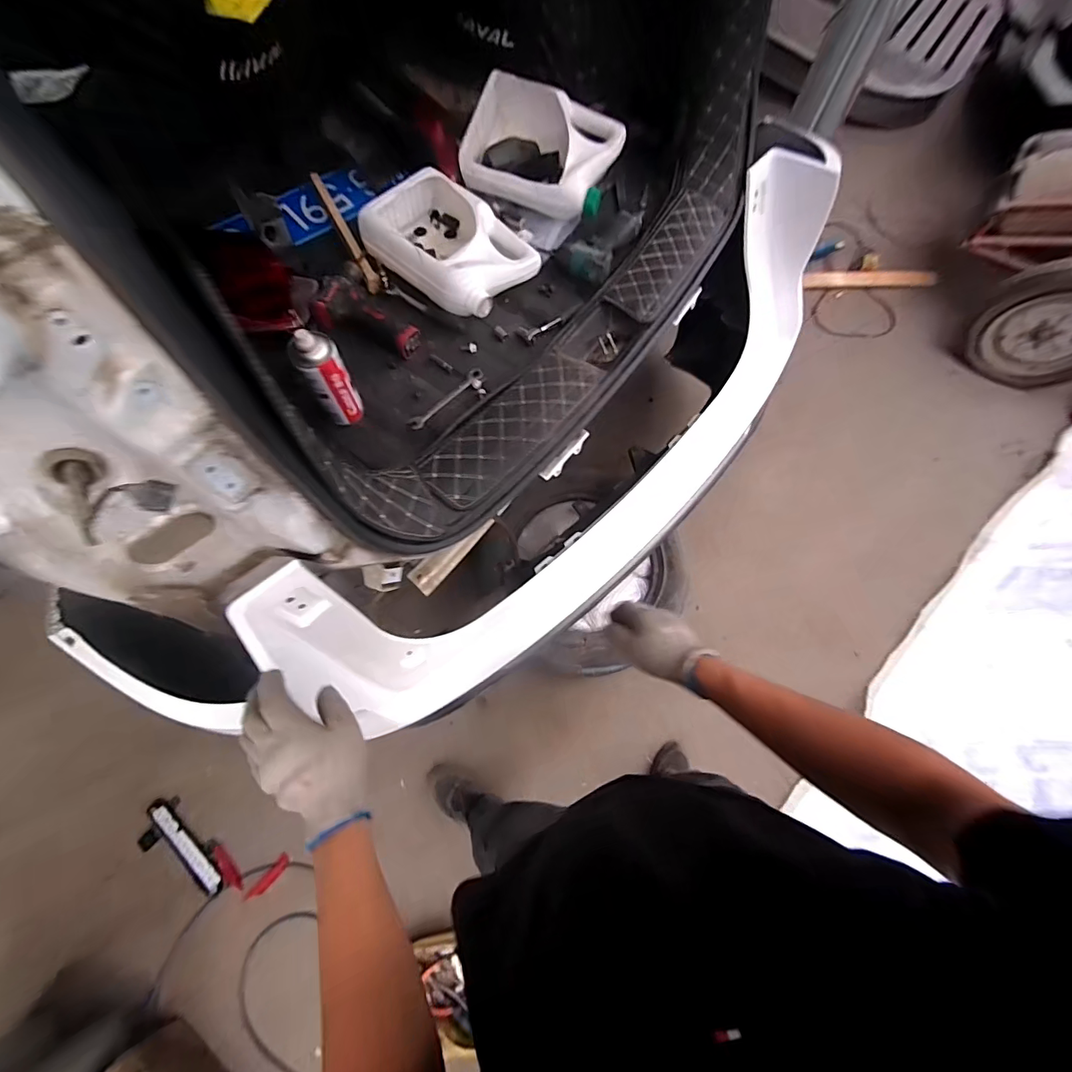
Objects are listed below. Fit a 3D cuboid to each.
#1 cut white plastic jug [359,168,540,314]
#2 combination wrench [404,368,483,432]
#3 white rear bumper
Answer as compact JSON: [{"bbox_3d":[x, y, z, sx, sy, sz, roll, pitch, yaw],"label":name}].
[{"bbox_3d":[-0.167,-0.568,0.876,0.306,0.088,0.229,38,73,13],"label":"cut white plastic jug"},{"bbox_3d":[-0.159,-0.246,0.814,0.027,0.004,0.169,41,73,14],"label":"combination wrench"},{"bbox_3d":[0.169,-0.221,0.910,1.394,0.445,0.378,-41,75,-17],"label":"white rear bumper"}]

